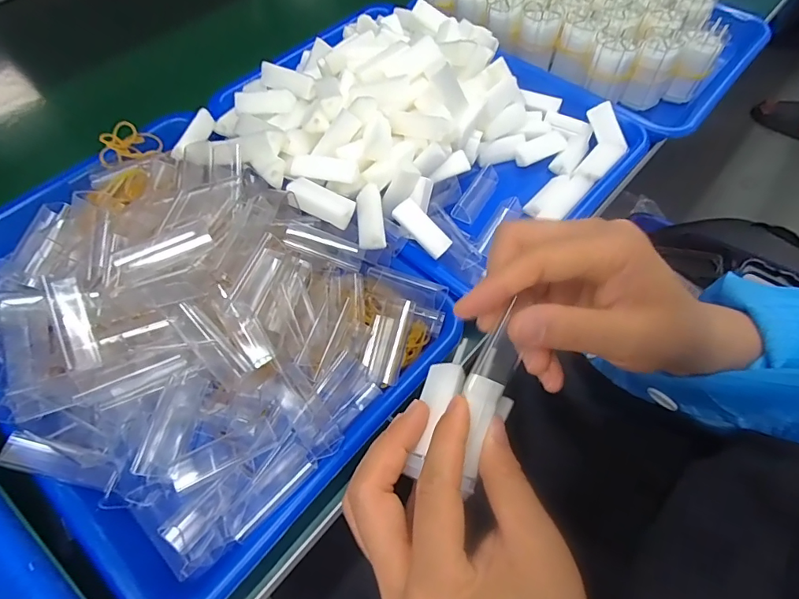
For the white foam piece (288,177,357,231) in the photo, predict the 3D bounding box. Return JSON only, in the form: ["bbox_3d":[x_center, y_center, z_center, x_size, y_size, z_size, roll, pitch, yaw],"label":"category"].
[{"bbox_3d":[-0.052,-0.067,0.315,0.045,0.017,0.017,25,62,14],"label":"white foam piece"}]

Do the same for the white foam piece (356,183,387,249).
[{"bbox_3d":[-0.020,-0.058,0.320,0.018,0.010,0.048,-6,59,-4],"label":"white foam piece"}]

